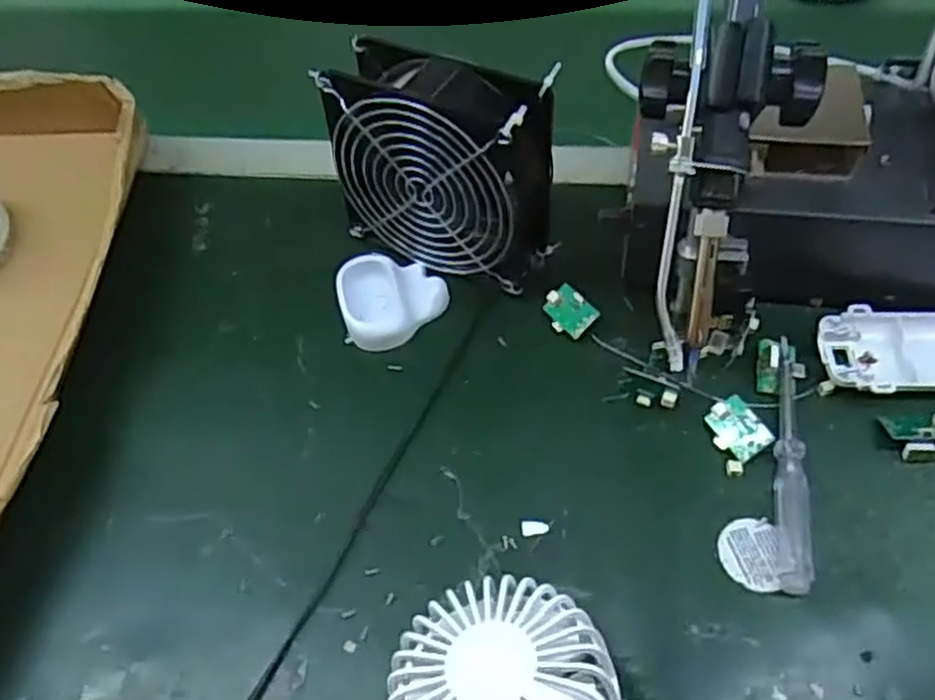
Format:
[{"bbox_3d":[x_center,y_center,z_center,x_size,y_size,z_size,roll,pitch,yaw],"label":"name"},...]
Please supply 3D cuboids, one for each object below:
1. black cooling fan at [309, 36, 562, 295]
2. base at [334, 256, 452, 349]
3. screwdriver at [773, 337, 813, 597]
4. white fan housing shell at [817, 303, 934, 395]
[{"bbox_3d":[-0.014,-0.100,0.430,0.118,0.115,0.052,20,59,17],"label":"black cooling fan"},{"bbox_3d":[-0.043,-0.030,0.447,0.061,0.017,0.057,-4,55,1],"label":"base"},{"bbox_3d":[0.155,0.051,0.373,0.014,0.011,0.133,6,56,8],"label":"screwdriver"},{"bbox_3d":[0.232,0.001,0.400,0.093,0.013,0.050,-3,55,2],"label":"white fan housing shell"}]

